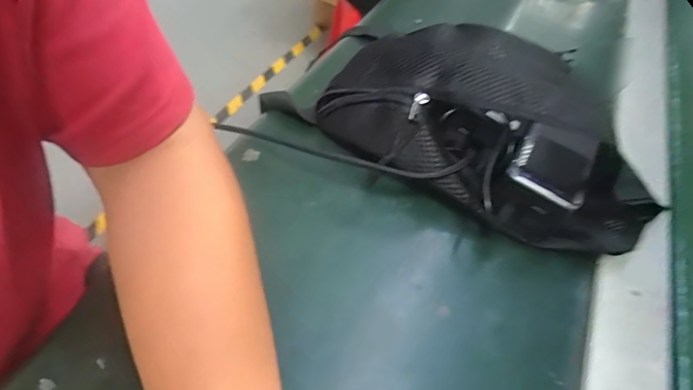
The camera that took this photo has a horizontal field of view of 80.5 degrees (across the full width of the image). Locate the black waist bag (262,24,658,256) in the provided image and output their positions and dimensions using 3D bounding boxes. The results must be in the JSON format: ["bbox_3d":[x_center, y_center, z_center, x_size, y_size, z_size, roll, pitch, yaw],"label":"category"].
[{"bbox_3d":[0.093,-0.067,0.340,0.327,0.089,0.152,31,55,20],"label":"black waist bag"}]

